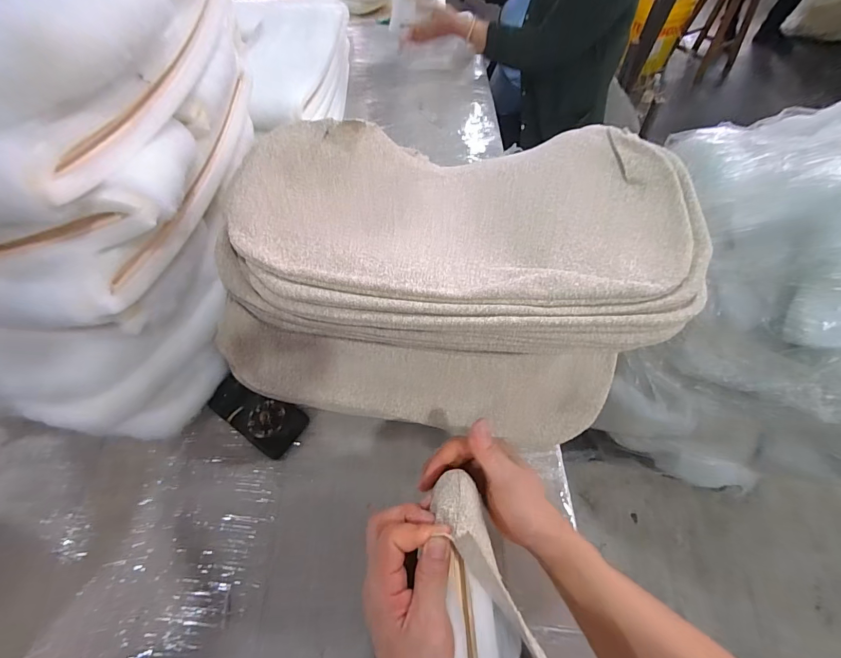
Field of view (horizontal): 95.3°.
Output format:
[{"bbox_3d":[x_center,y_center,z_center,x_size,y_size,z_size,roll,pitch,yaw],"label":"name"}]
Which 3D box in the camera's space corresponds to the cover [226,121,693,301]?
[{"bbox_3d":[0.053,-0.130,0.404,0.446,0.076,0.252,3,60,6],"label":"cover"}]

